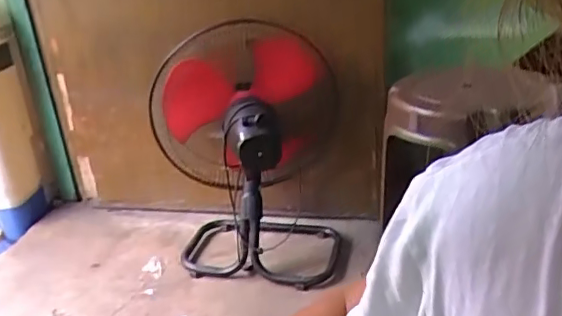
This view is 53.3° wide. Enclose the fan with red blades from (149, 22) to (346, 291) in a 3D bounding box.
[{"bbox_3d":[-0.084,-0.041,1.400,0.426,0.623,0.363,0,25,9],"label":"fan with red blades"}]

